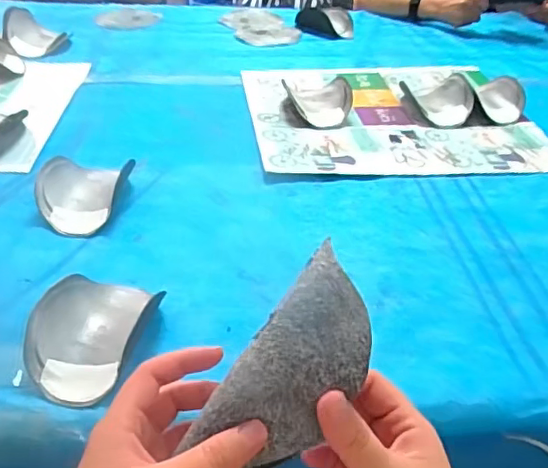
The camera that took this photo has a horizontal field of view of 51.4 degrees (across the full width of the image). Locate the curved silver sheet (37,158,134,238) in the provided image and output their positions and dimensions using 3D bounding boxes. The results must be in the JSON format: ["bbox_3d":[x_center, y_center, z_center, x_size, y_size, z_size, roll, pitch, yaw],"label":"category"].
[{"bbox_3d":[-0.235,-0.048,0.691,0.098,0.043,0.115,6,37,3],"label":"curved silver sheet"}]

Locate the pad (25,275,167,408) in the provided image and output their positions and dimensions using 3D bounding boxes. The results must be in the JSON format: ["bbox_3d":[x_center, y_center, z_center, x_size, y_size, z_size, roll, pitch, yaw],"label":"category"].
[{"bbox_3d":[-0.159,0.082,0.515,0.099,0.045,0.139,3,37,-2],"label":"pad"}]

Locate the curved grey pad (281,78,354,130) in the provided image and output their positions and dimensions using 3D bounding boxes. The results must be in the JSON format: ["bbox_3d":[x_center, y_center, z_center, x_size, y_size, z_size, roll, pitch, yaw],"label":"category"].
[{"bbox_3d":[0.075,-0.222,0.928,0.099,0.044,0.132,-10,39,-17],"label":"curved grey pad"}]

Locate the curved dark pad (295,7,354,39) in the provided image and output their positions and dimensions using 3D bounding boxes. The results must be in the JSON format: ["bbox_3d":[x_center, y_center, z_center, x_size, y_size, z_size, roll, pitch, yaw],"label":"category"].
[{"bbox_3d":[0.113,-0.476,1.280,0.133,0.050,0.093,6,37,2],"label":"curved dark pad"}]

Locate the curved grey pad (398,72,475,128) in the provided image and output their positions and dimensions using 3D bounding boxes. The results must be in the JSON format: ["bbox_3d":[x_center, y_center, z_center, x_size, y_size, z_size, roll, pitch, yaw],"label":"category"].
[{"bbox_3d":[0.274,-0.220,0.936,0.092,0.051,0.112,-9,39,-17],"label":"curved grey pad"}]

